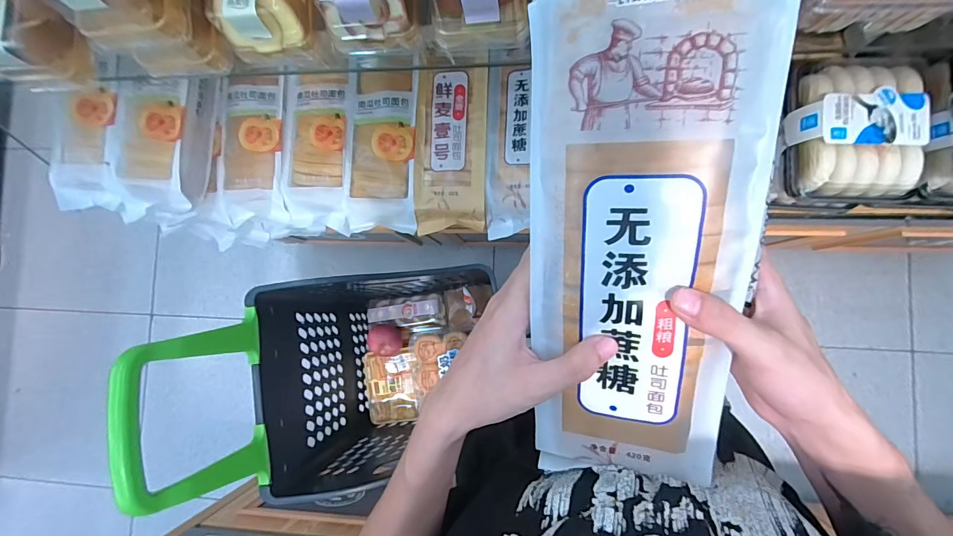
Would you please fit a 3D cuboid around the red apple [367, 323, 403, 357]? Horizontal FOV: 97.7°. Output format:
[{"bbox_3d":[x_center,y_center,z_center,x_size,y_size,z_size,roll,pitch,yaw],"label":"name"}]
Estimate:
[{"bbox_3d":[-0.229,0.179,1.043,0.065,0.064,0.080,-7,86,7],"label":"red apple"}]

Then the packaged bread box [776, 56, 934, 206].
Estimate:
[{"bbox_3d":[0.533,-0.201,0.590,0.147,0.063,0.199,1,87,8],"label":"packaged bread box"}]

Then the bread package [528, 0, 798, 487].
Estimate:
[{"bbox_3d":[0.089,-0.010,0.235,0.113,0.039,0.311,-1,108,8],"label":"bread package"}]

